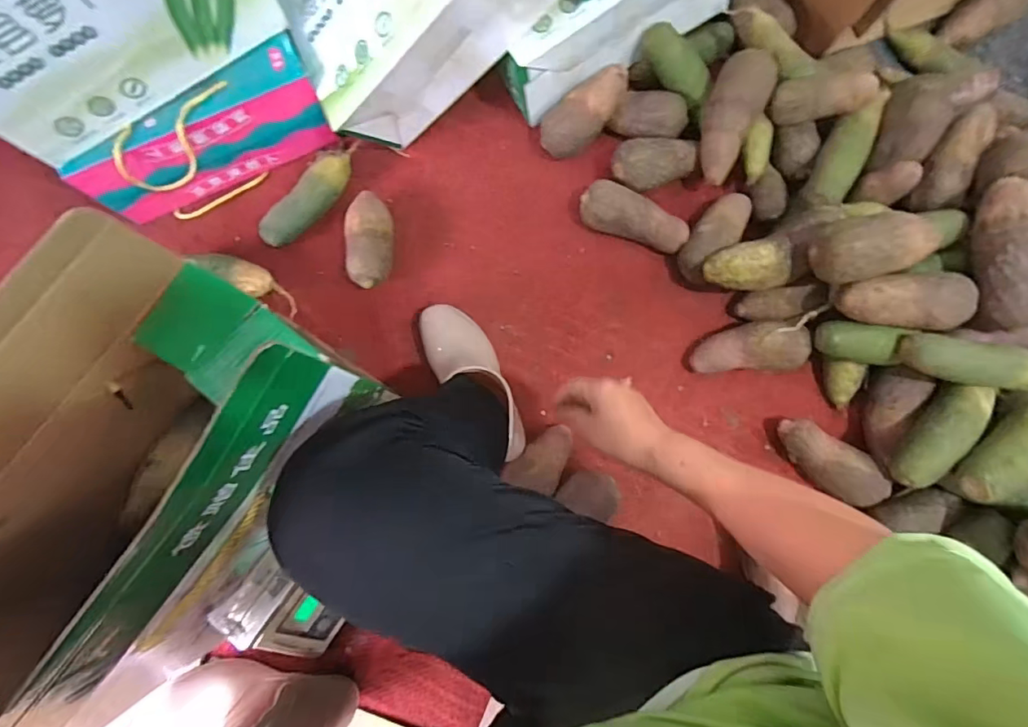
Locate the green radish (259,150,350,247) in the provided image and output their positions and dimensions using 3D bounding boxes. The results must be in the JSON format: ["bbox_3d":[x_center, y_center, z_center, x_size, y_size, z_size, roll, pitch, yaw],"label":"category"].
[{"bbox_3d":[-0.307,-0.247,0.710,0.057,0.054,0.174,39,82,5],"label":"green radish"}]

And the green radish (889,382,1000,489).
[{"bbox_3d":[0.548,0.090,0.628,0.058,0.068,0.153,40,83,4],"label":"green radish"}]

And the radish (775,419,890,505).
[{"bbox_3d":[0.436,0.138,0.669,0.153,0.063,0.062,34,83,4],"label":"radish"}]

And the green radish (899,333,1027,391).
[{"bbox_3d":[0.589,0.004,0.595,0.178,0.047,0.049,14,82,1],"label":"green radish"}]

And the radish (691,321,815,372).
[{"bbox_3d":[0.336,-0.023,0.688,0.155,0.049,0.072,-10,81,14],"label":"radish"}]

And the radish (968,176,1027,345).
[{"bbox_3d":[0.602,-0.133,0.581,0.064,0.058,0.194,-8,82,-2],"label":"radish"}]

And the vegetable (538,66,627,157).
[{"bbox_3d":[0.107,-0.382,0.741,0.135,0.105,0.074,-41,85,-6],"label":"vegetable"}]

